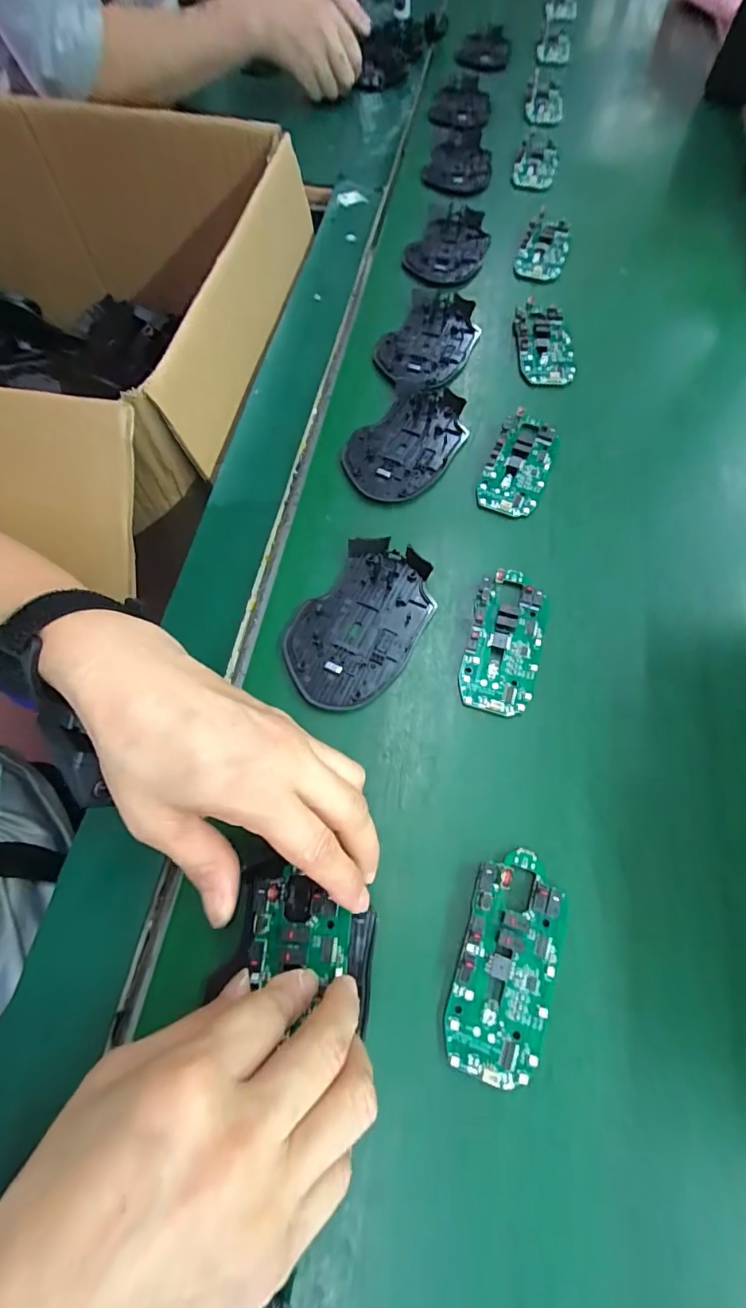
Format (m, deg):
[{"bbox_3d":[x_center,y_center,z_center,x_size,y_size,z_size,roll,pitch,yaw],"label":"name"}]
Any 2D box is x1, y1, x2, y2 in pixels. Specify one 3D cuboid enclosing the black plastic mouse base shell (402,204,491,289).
[{"bbox_3d":[0.071,-0.393,0.471,0.066,0.011,0.109,22,69,11],"label":"black plastic mouse base shell"}]

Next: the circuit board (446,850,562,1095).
[{"bbox_3d":[0.065,0.148,0.237,0.045,0.012,0.097,16,68,8],"label":"circuit board"}]

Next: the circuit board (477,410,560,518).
[{"bbox_3d":[0.107,-0.139,0.359,0.044,0.011,0.083,21,69,10],"label":"circuit board"}]

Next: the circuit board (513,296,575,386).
[{"bbox_3d":[0.150,-0.268,0.421,0.046,0.014,0.082,-2,67,1],"label":"circuit board"}]

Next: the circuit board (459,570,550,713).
[{"bbox_3d":[0.083,-0.010,0.305,0.044,0.010,0.096,14,68,7],"label":"circuit board"}]

